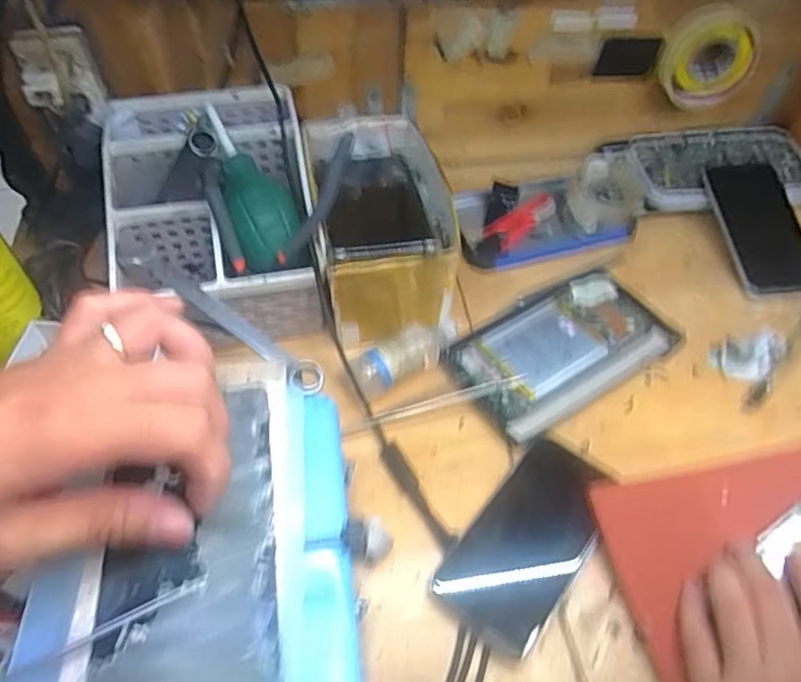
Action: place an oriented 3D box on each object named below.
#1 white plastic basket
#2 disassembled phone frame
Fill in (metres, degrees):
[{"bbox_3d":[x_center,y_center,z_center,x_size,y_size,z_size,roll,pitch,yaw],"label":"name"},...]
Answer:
[{"bbox_3d":[-0.153,-0.101,0.487,0.151,0.102,0.227,-9,53,-8],"label":"white plastic basket"},{"bbox_3d":[0.130,0.003,0.475,0.178,0.013,0.103,-27,58,-20],"label":"disassembled phone frame"}]

